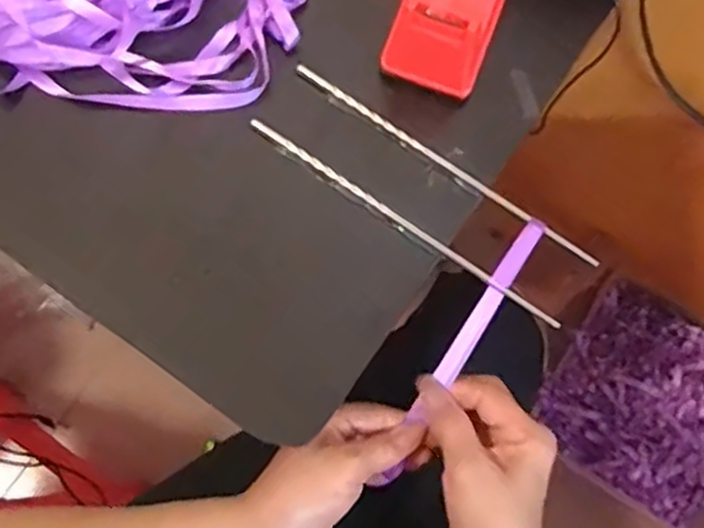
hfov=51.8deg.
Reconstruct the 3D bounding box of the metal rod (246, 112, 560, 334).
[{"bbox_3d":[0.030,-0.027,0.441,0.221,0.006,0.008,34,74,8],"label":"metal rod"}]

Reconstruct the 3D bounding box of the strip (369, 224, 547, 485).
[{"bbox_3d":[0.065,0.059,0.453,0.014,0.018,0.194,30,101,6],"label":"strip"}]

